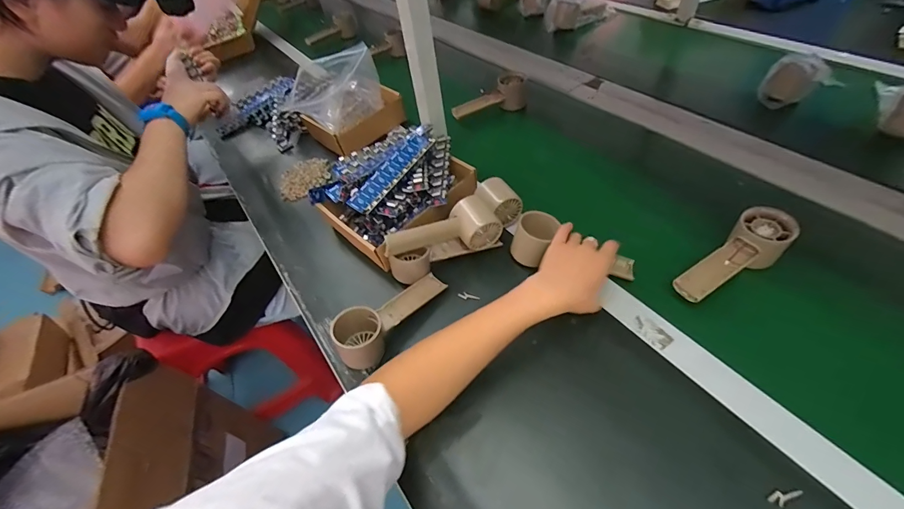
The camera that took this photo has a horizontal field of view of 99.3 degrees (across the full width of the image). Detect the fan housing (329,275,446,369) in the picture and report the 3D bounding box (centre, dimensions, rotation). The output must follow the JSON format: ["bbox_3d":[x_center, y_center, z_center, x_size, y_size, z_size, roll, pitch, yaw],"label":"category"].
[{"bbox_3d":[-0.079,0.072,0.485,0.056,0.059,0.156,30,62,30],"label":"fan housing"}]

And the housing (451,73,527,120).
[{"bbox_3d":[0.073,-0.310,0.775,0.159,0.059,0.049,-19,50,-4],"label":"housing"}]

